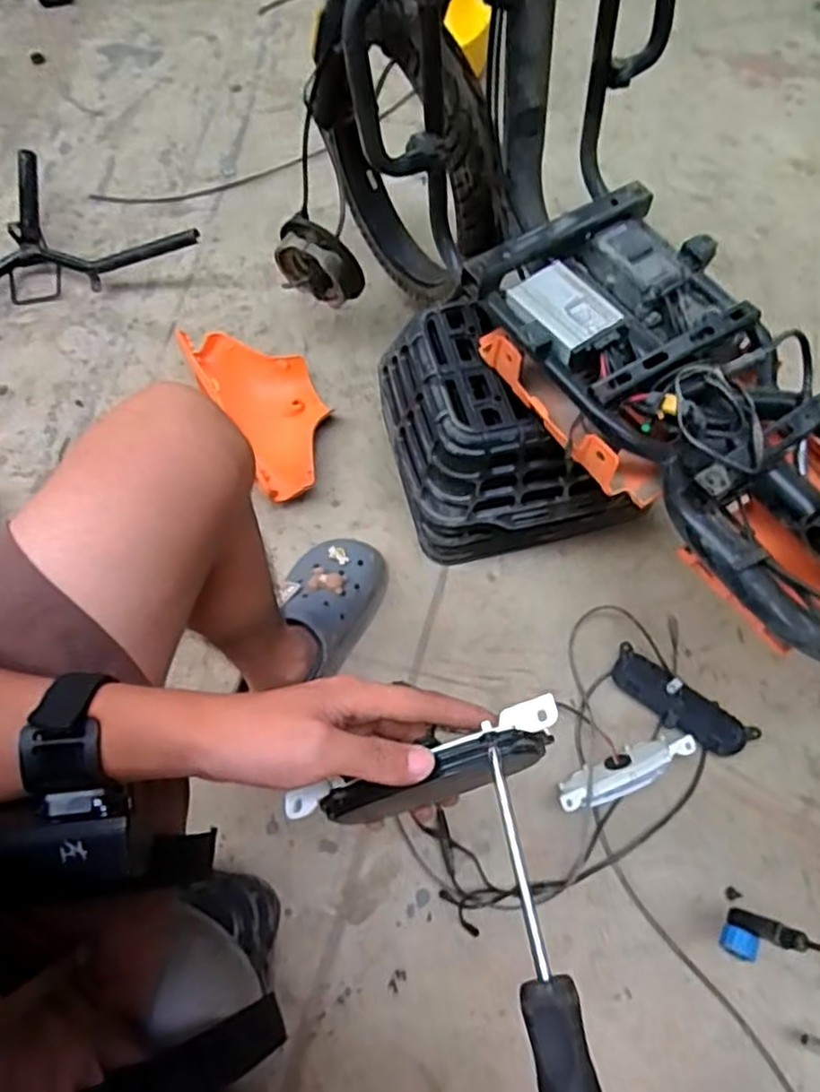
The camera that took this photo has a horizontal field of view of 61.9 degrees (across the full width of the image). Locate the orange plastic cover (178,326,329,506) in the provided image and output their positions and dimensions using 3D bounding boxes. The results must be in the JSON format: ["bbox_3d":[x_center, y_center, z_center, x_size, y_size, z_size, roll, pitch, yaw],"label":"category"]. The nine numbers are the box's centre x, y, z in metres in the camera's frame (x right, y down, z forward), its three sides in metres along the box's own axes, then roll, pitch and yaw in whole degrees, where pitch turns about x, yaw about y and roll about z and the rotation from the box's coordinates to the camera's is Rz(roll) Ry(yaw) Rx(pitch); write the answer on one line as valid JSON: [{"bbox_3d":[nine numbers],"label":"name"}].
[{"bbox_3d":[-0.193,-0.189,0.946,0.141,0.083,0.290,-26,67,-9],"label":"orange plastic cover"}]

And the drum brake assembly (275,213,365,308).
[{"bbox_3d":[-0.119,-0.371,0.892,0.112,0.110,0.048,14,66,9],"label":"drum brake assembly"}]

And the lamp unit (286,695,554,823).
[{"bbox_3d":[0.009,0.122,0.363,0.154,0.066,0.029,-27,64,17],"label":"lamp unit"}]

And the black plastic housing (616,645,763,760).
[{"bbox_3d":[0.296,0.180,0.765,0.163,0.039,0.057,37,72,17],"label":"black plastic housing"}]

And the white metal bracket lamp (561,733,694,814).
[{"bbox_3d":[0.226,0.242,0.727,0.152,0.046,0.042,-24,66,-9],"label":"white metal bracket lamp"}]

